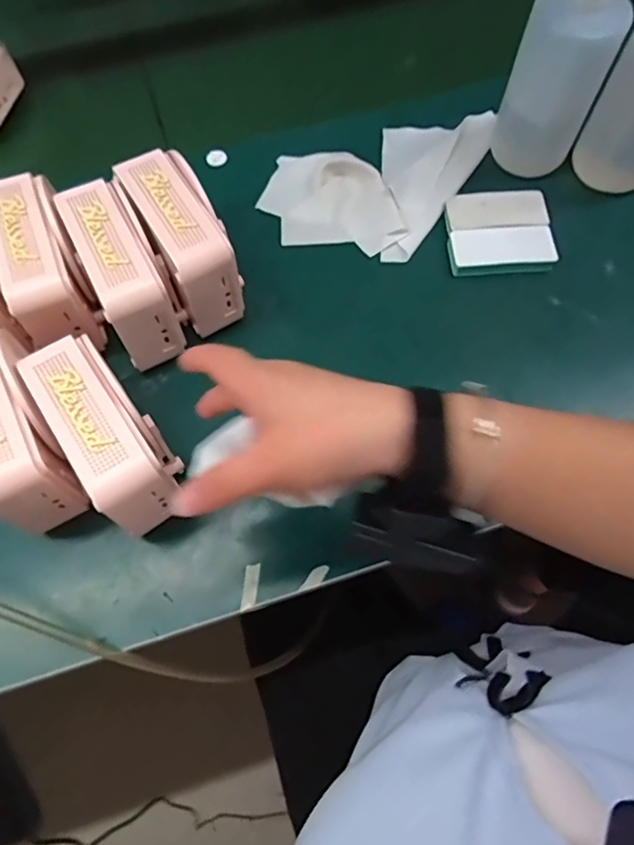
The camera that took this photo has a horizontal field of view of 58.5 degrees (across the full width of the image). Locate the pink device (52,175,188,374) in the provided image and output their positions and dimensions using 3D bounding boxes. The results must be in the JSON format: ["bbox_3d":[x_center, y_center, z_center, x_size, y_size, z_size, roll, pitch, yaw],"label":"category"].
[{"bbox_3d":[-0.149,-0.121,0.450,0.054,0.077,0.125,-25,69,-8],"label":"pink device"}]

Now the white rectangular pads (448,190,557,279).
[{"bbox_3d":[0.168,-0.176,0.523,0.093,0.014,0.086,-3,67,0],"label":"white rectangular pads"}]

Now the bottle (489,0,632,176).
[{"bbox_3d":[0.213,-0.322,0.469,0.079,0.215,0.080,26,71,12],"label":"bottle"}]

